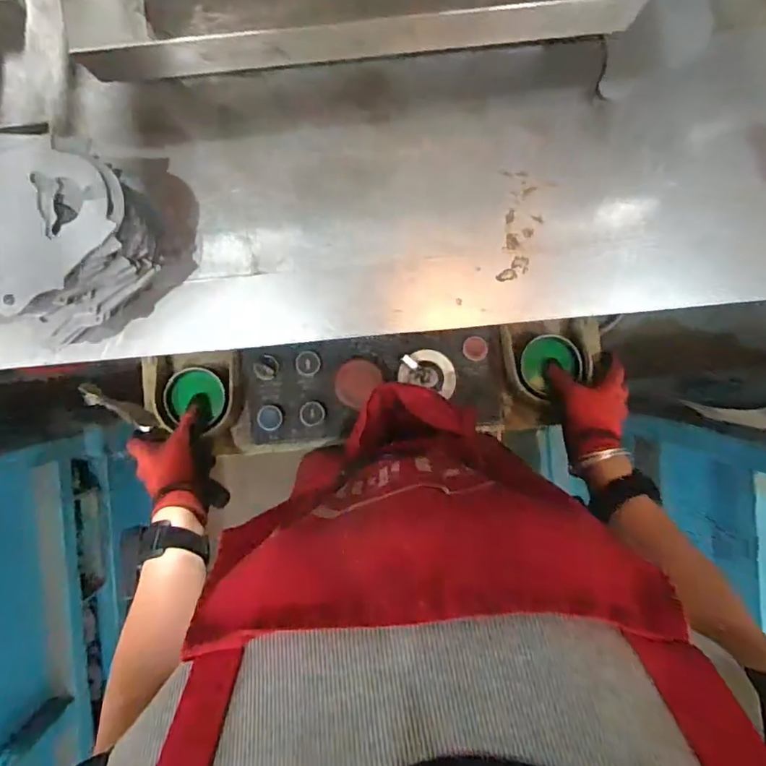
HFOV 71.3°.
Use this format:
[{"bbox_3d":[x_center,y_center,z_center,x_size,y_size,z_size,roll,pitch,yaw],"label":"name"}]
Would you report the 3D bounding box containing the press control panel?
[{"bbox_3d":[-0.009,0.011,0.628,0.526,0.076,0.123,-5,98,0],"label":"press control panel"}]

